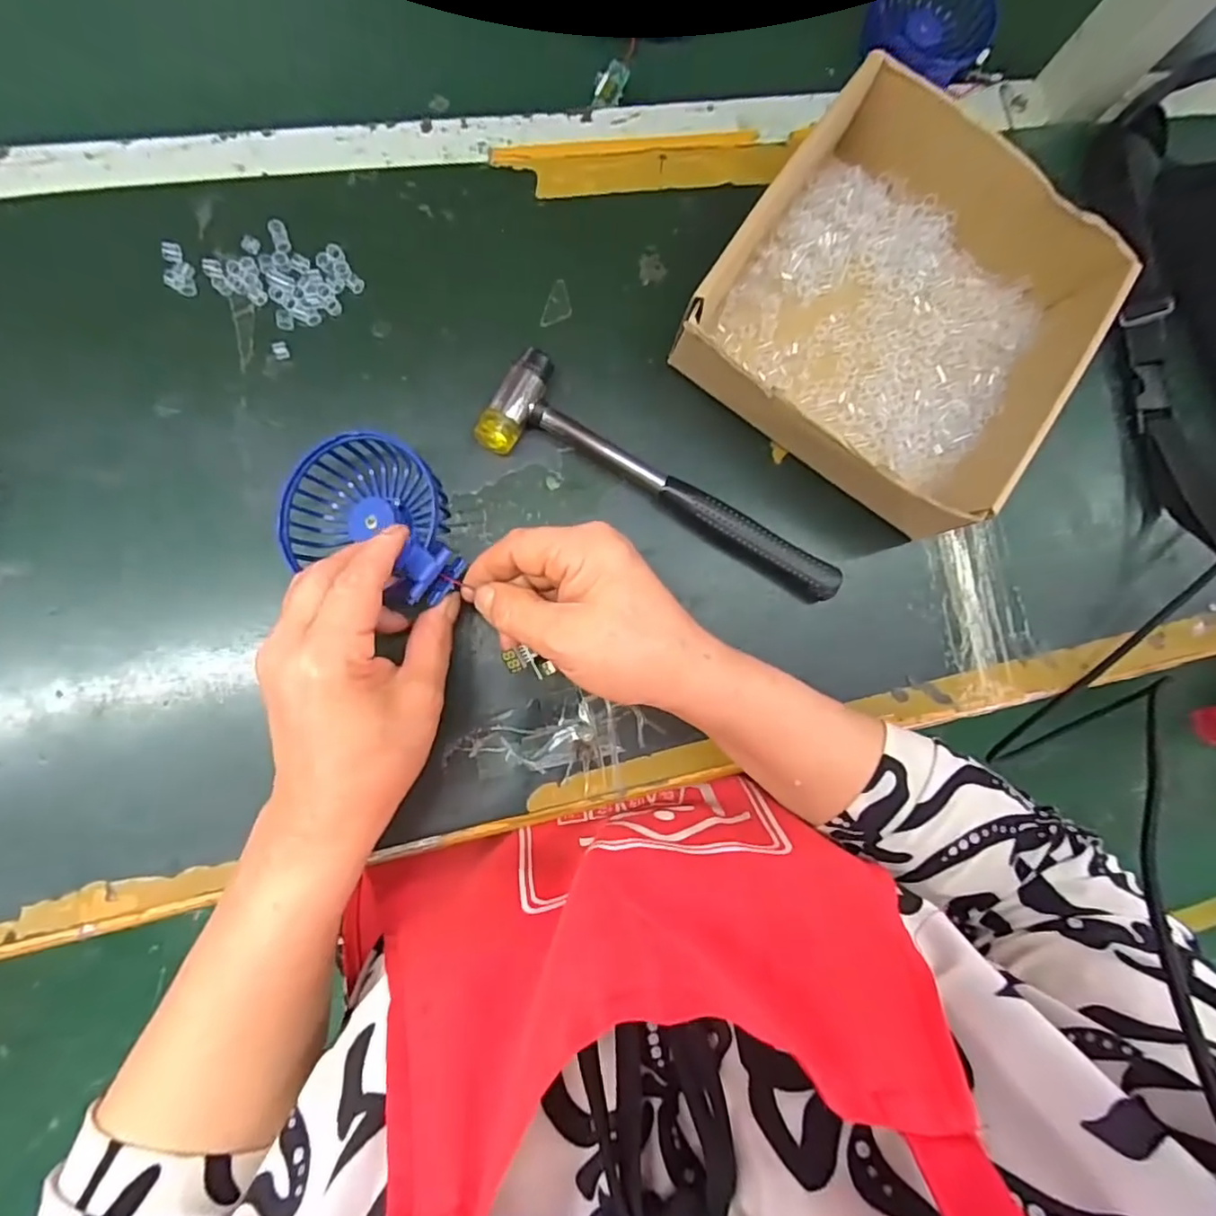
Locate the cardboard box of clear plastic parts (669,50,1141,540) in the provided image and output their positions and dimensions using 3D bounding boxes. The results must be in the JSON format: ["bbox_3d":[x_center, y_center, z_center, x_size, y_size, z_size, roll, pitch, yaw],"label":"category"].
[{"bbox_3d":[0.177,-0.182,0.373,0.204,0.076,0.223,34,82,-5],"label":"cardboard box of clear plastic parts"}]

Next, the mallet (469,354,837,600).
[{"bbox_3d":[0.037,-0.067,0.370,0.233,0.022,0.058,30,82,-6],"label":"mallet"}]

